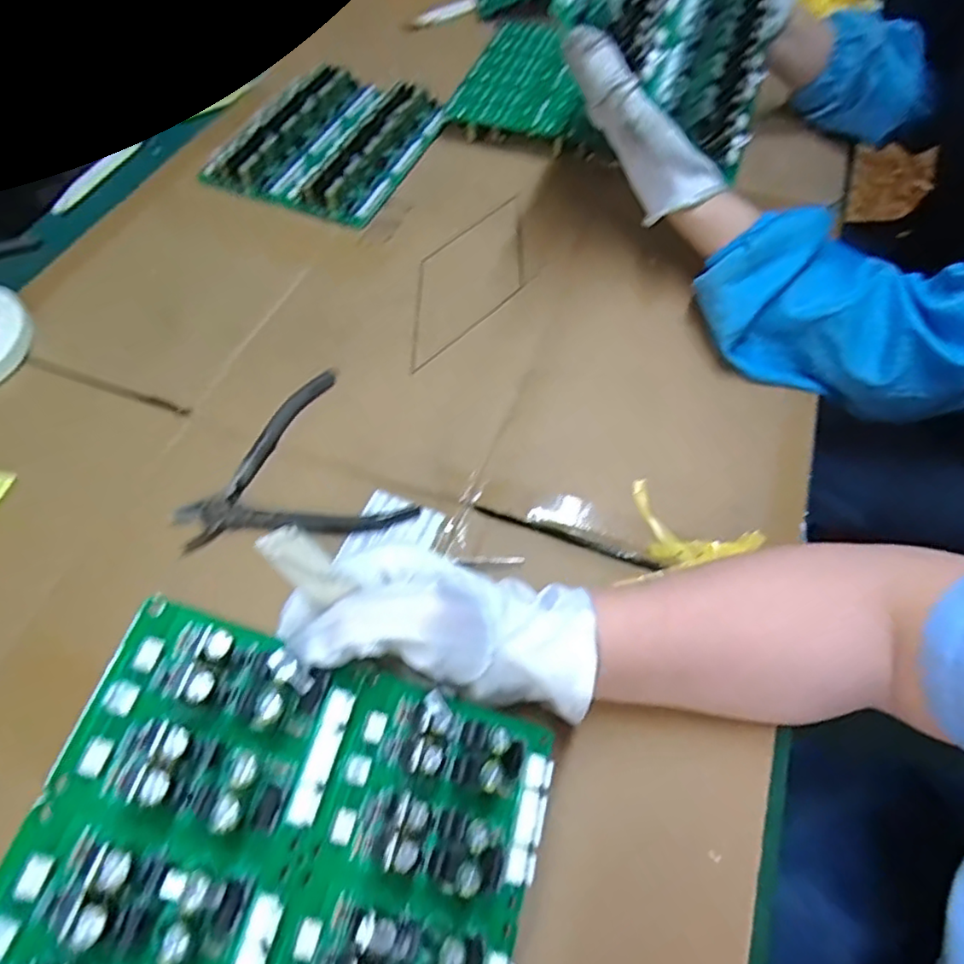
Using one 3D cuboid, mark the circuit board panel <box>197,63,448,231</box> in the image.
[{"bbox_3d":[-0.144,-0.336,0.594,0.169,0.020,0.202,22,62,13],"label":"circuit board panel"}]

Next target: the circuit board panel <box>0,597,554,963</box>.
[{"bbox_3d":[-0.070,0.160,0.197,0.171,0.024,0.202,23,59,-13],"label":"circuit board panel"}]

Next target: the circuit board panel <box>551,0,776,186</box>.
[{"bbox_3d":[0.152,-0.352,0.443,0.173,0.027,0.201,29,70,-23],"label":"circuit board panel"}]

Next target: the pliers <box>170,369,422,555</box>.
[{"bbox_3d":[-0.131,0.001,0.402,0.134,0.016,0.132,-30,64,-16],"label":"pliers"}]

